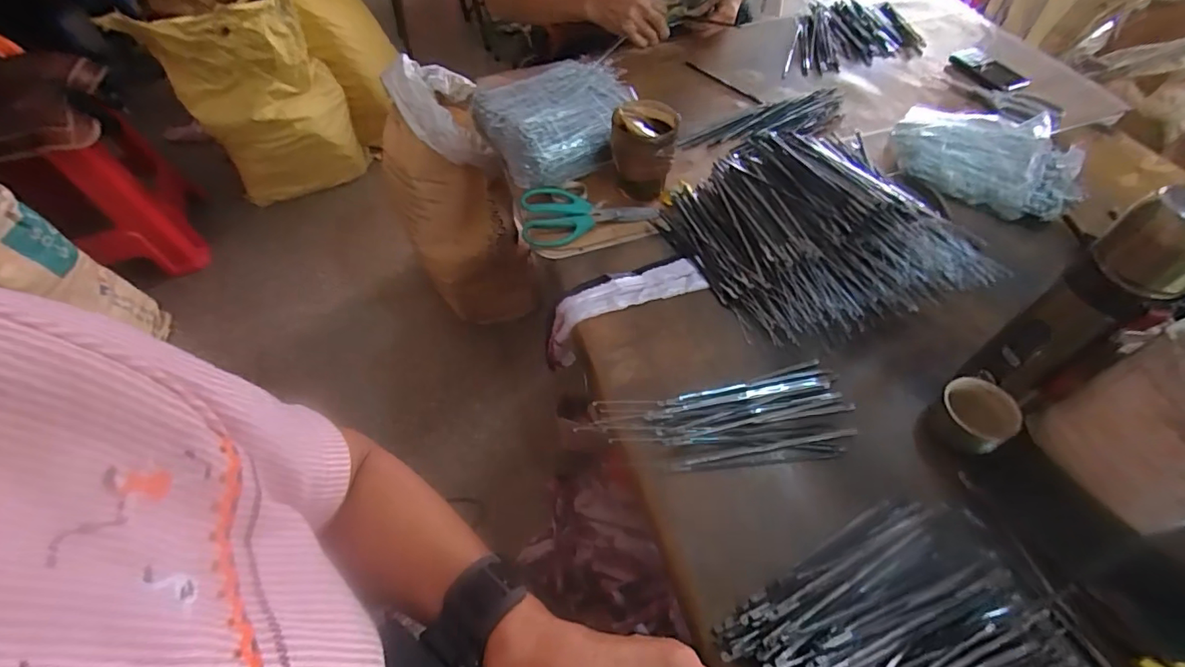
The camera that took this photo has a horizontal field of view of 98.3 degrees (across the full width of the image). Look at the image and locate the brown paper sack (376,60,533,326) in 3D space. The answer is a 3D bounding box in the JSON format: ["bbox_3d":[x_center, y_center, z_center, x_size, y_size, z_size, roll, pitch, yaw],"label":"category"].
[{"bbox_3d":[-0.333,-0.333,1.244,0.256,0.539,0.391,-21,57,-12],"label":"brown paper sack"}]

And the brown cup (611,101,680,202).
[{"bbox_3d":[0.069,-0.248,0.697,0.083,0.106,0.089,-1,55,2],"label":"brown cup"}]

